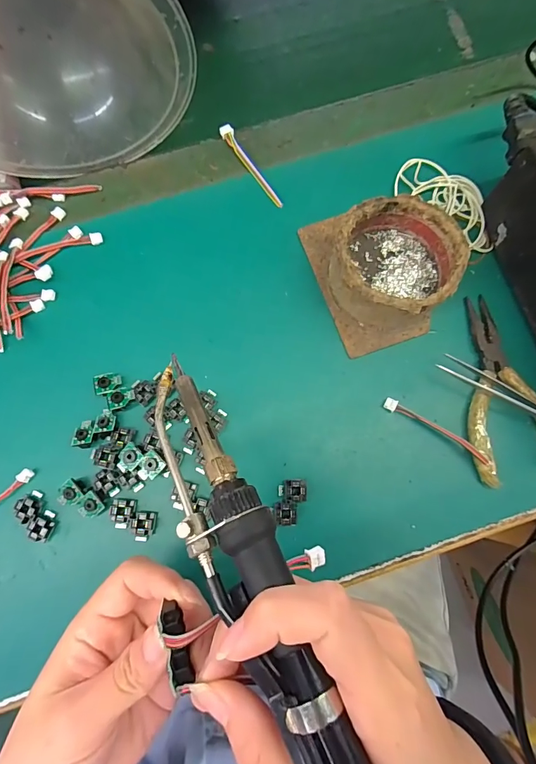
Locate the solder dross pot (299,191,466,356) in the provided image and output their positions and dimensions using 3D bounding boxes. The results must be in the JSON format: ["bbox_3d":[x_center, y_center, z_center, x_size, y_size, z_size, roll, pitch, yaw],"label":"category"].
[{"bbox_3d":[0.084,-0.084,0.274,0.087,0.043,0.105,-18,79,-3],"label":"solder dross pot"}]

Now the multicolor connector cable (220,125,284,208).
[{"bbox_3d":[-0.013,-0.173,0.313,0.010,0.004,0.085,-32,81,-6],"label":"multicolor connector cable"}]

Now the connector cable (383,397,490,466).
[{"bbox_3d":[0.113,0.032,0.264,0.074,0.012,0.009,31,81,6],"label":"connector cable"}]

